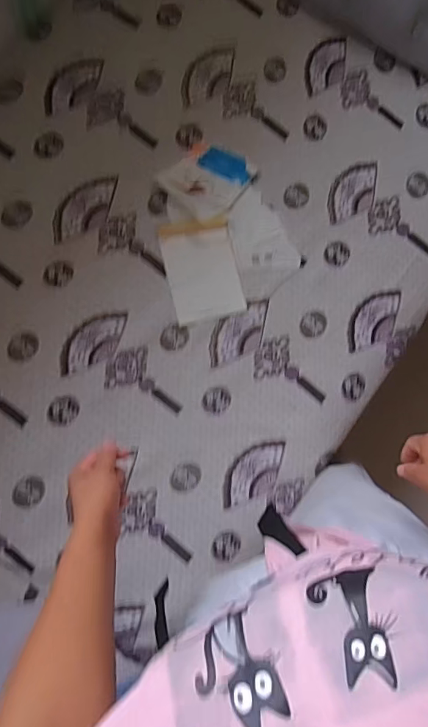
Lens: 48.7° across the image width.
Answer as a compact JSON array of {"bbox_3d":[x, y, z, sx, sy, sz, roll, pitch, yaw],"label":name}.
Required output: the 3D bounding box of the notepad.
[{"bbox_3d":[-0.020,-0.168,0.848,0.123,0.007,0.179,-12,83,-6],"label":"notepad"}]

